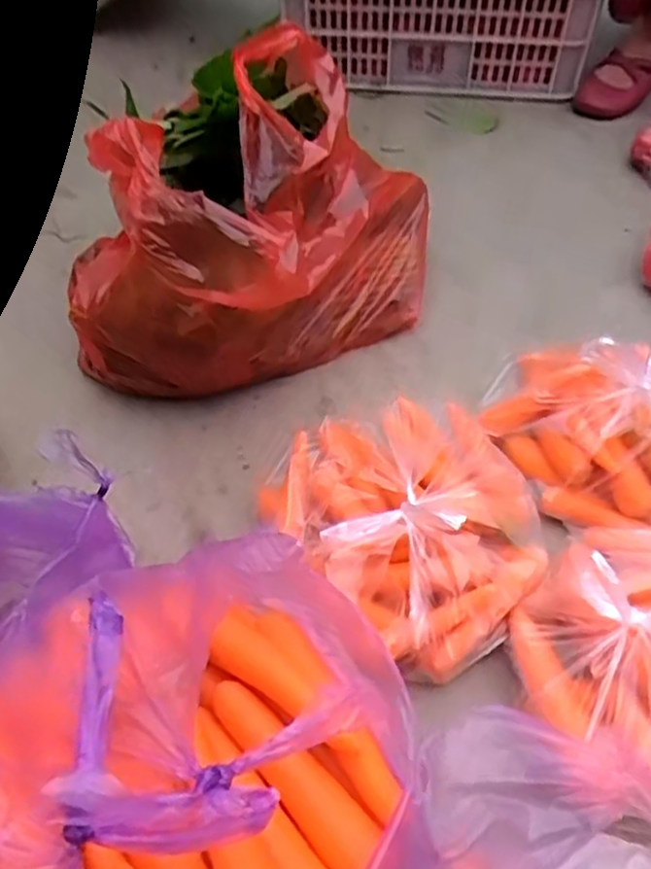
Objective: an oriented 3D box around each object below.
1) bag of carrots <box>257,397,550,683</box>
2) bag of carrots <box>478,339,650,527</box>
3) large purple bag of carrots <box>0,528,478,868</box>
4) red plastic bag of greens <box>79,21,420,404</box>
[{"bbox_3d":[0.079,0.081,0.674,0.231,0.102,0.259,-34,60,-22],"label":"bag of carrots"},{"bbox_3d":[0.294,-0.004,0.704,0.258,0.115,0.178,19,56,15],"label":"bag of carrots"},{"bbox_3d":[-0.047,0.195,0.350,0.232,0.193,0.235,-21,56,-14],"label":"large purple bag of carrots"},{"bbox_3d":[-0.059,-0.227,0.780,0.336,0.279,0.372,6,54,6],"label":"red plastic bag of greens"}]

